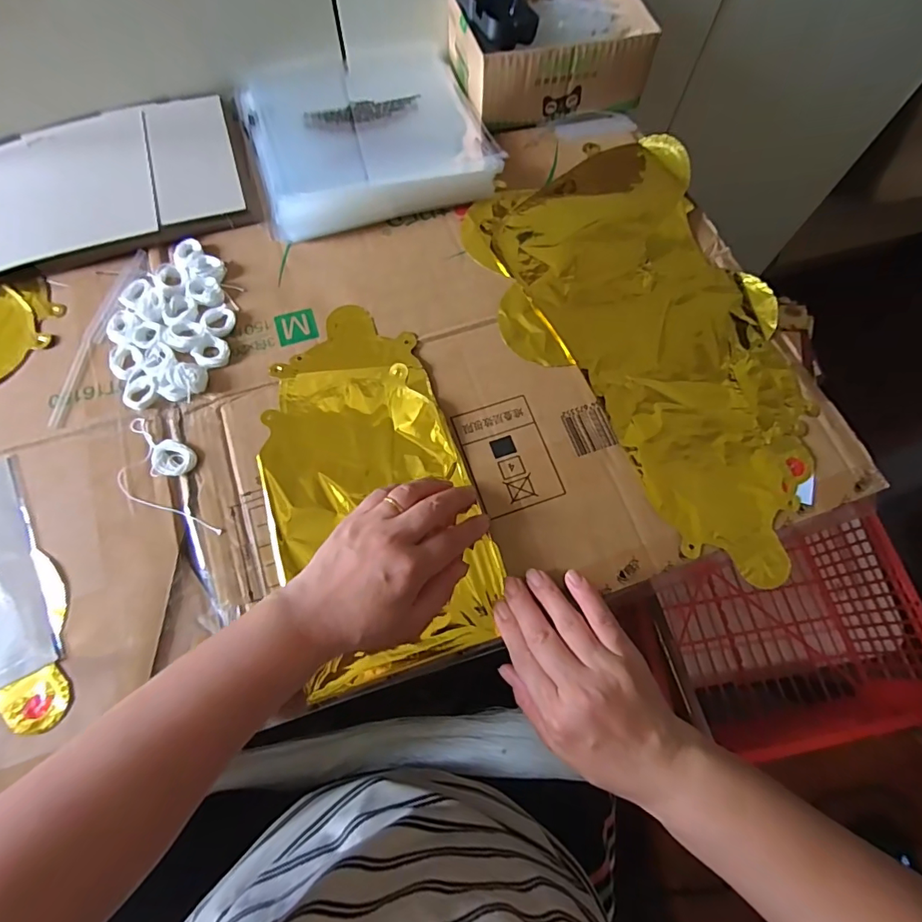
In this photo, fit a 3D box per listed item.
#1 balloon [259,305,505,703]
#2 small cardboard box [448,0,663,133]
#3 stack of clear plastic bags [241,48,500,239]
[{"bbox_3d":[-0.074,0.008,0.379,0.148,0.011,0.288,-15,73,-9],"label":"balloon"},{"bbox_3d":[0.089,-0.433,0.514,0.183,0.073,0.134,-12,70,-5],"label":"small cardboard box"},{"bbox_3d":[-0.099,-0.341,0.500,0.229,0.030,0.230,-18,71,-8],"label":"stack of clear plastic bags"}]

